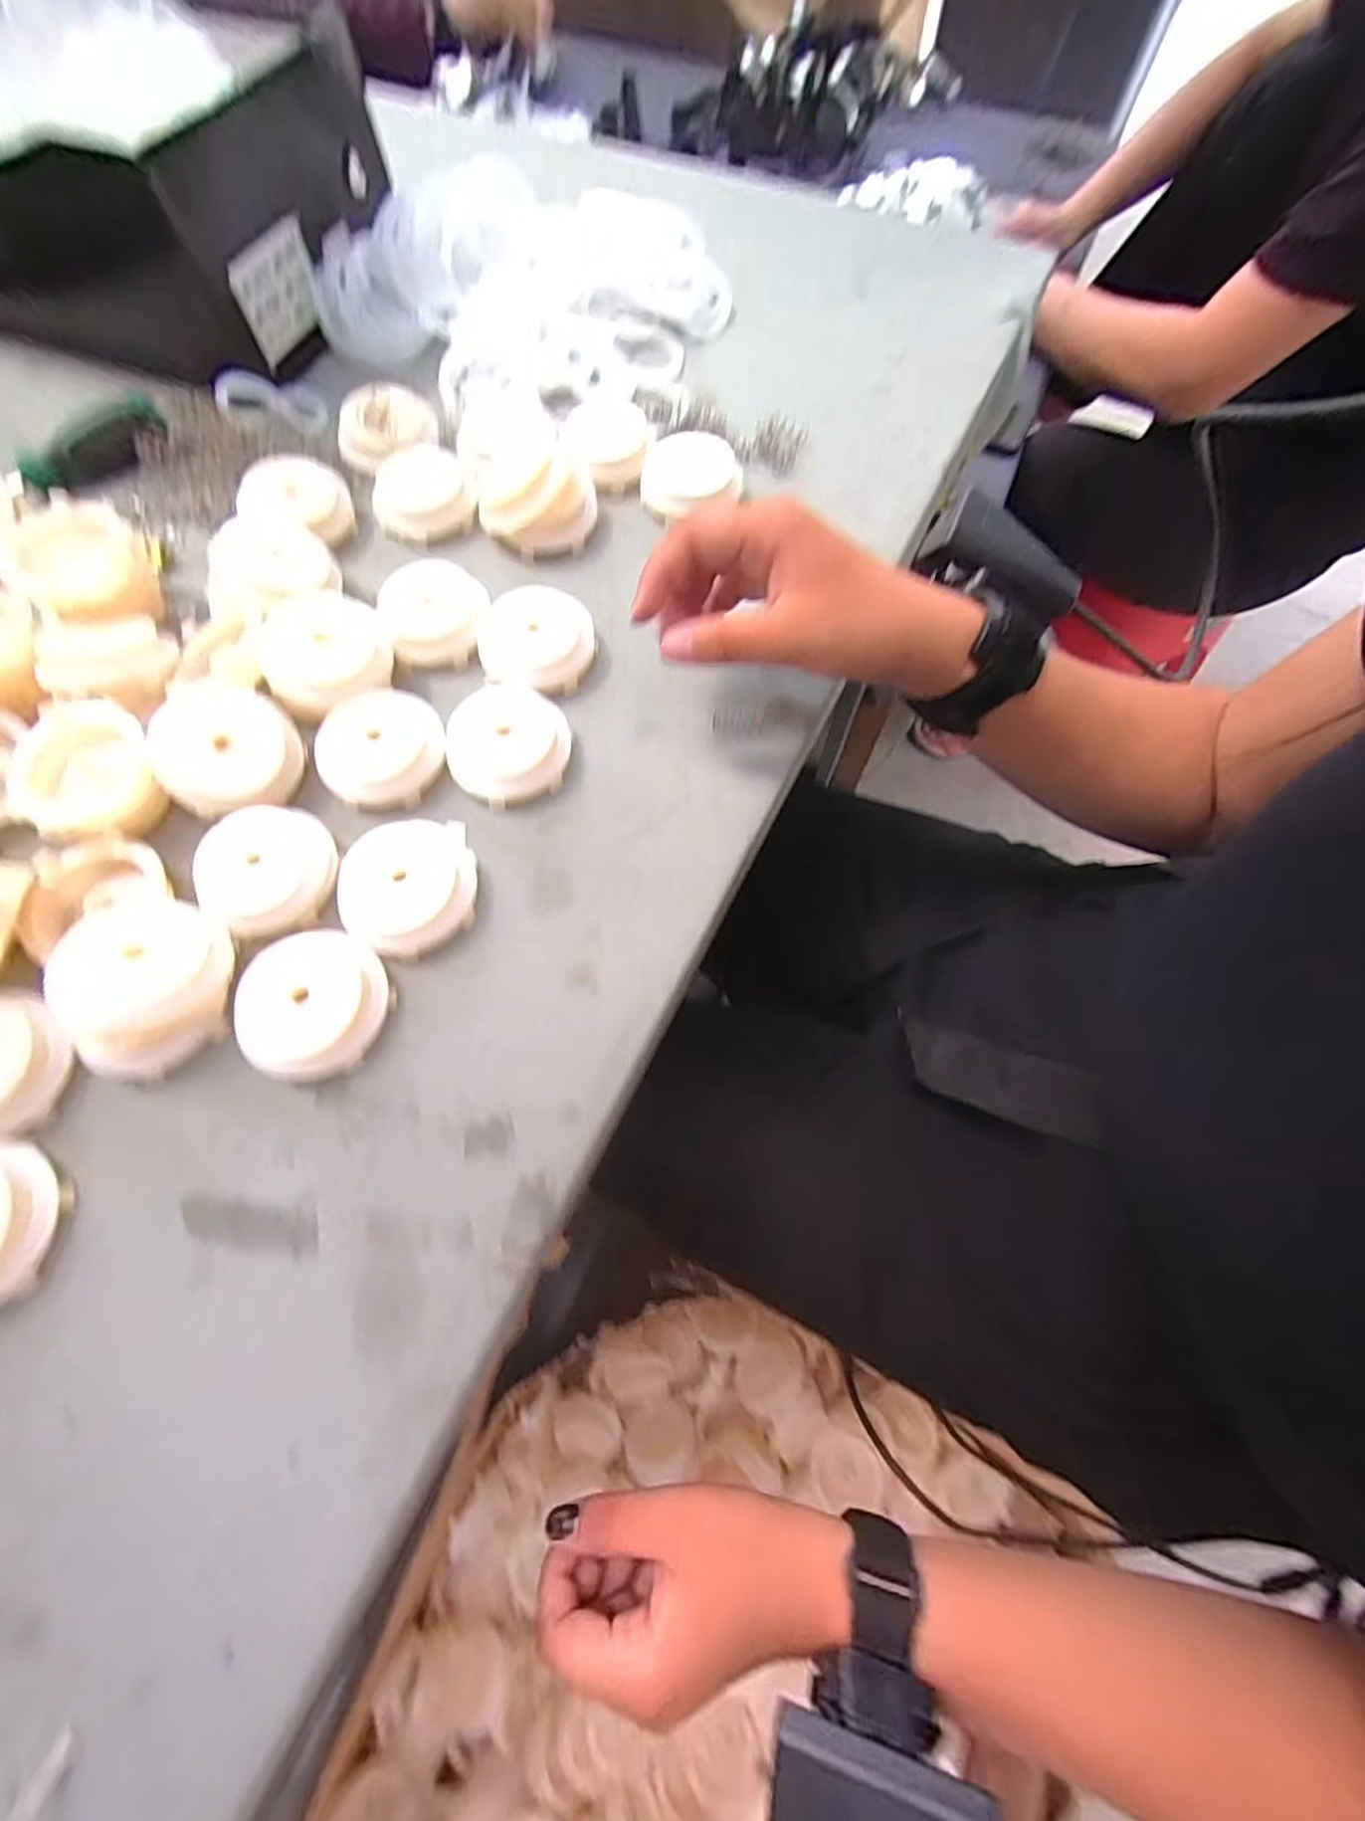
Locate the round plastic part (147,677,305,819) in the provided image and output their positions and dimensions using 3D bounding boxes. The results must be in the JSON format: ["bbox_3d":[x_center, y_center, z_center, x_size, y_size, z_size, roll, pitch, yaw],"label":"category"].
[{"bbox_3d":[-0.212,-0.076,0.300,0.059,0.022,0.061,1,69,-3],"label":"round plastic part"}]

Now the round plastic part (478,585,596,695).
[{"bbox_3d":[-0.075,-0.139,0.340,0.058,0.016,0.058,-7,67,-4],"label":"round plastic part"}]

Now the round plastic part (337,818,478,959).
[{"bbox_3d":[-0.121,-0.011,0.289,0.056,0.016,0.059,0,67,-1],"label":"round plastic part"}]

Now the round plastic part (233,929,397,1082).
[{"bbox_3d":[-0.151,0.038,0.268,0.053,0.016,0.058,0,67,-1],"label":"round plastic part"}]

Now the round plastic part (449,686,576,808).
[{"bbox_3d":[-0.085,-0.083,0.321,0.057,0.015,0.060,0,67,-1],"label":"round plastic part"}]

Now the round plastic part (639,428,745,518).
[{"bbox_3d":[0.005,-0.257,0.388,0.058,0.023,0.058,0,67,-1],"label":"round plastic part"}]

